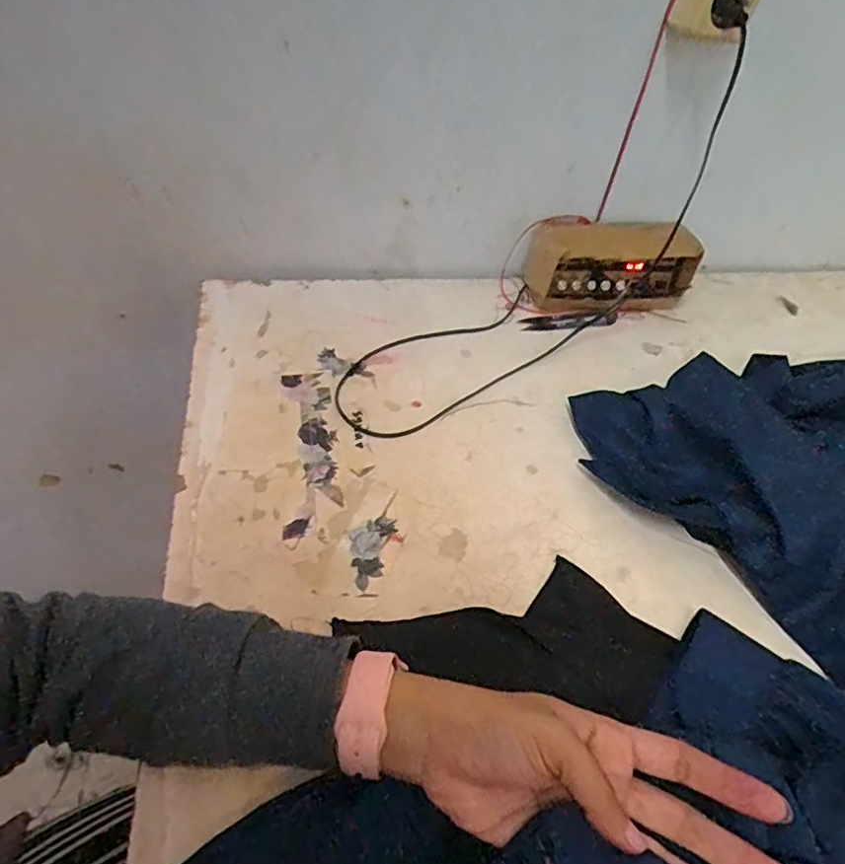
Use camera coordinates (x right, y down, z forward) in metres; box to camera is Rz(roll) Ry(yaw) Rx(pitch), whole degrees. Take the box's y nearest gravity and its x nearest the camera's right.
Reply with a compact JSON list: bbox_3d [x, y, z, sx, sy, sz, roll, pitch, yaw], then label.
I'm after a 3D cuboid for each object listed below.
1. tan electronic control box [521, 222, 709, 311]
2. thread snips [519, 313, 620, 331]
[{"bbox_3d":[0.221,-0.195,0.663,0.184,0.084,0.077,-5,47,-10],"label":"tan electronic control box"},{"bbox_3d":[0.168,-0.125,0.640,0.113,0.007,0.024,-3,47,-8],"label":"thread snips"}]

